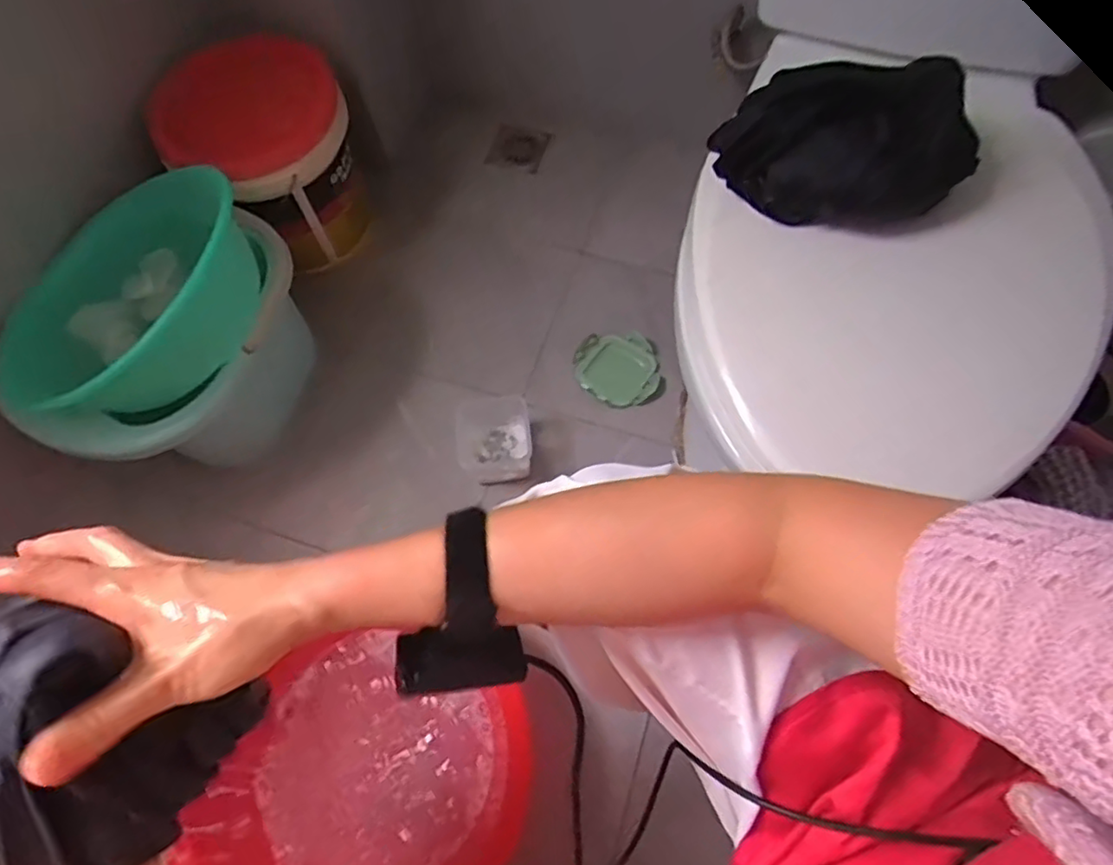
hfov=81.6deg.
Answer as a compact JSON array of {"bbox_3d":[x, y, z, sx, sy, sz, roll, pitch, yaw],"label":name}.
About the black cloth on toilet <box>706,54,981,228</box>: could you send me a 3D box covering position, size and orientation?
[{"bbox_3d":[0.245,-0.241,0.551,0.211,0.113,0.097,14,68,8],"label":"black cloth on toilet"}]

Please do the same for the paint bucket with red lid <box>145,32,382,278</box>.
[{"bbox_3d":[-0.423,-0.413,0.994,0.259,0.235,0.233,-36,70,-13],"label":"paint bucket with red lid"}]

